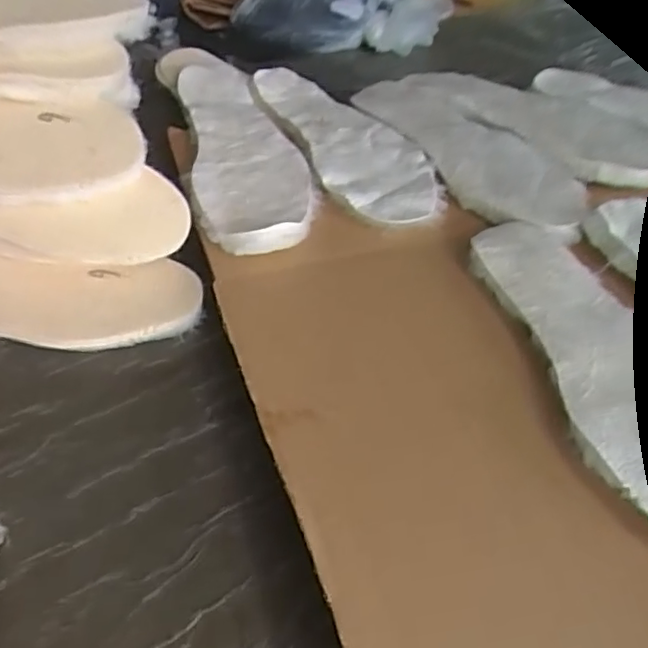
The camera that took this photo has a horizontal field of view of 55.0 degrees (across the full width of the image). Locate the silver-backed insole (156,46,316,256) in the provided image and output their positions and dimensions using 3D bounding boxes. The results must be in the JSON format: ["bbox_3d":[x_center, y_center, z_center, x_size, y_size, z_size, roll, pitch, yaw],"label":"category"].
[{"bbox_3d":[-0.083,-0.172,0.564,0.095,0.018,0.322,-13,49,-11],"label":"silver-backed insole"}]

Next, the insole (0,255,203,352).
[{"bbox_3d":[-0.230,-0.017,0.442,0.272,0.019,0.071,2,57,-10],"label":"insole"}]

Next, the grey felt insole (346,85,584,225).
[{"bbox_3d":[0.128,-0.163,0.574,0.095,0.010,0.267,-24,50,-20],"label":"grey felt insole"}]

